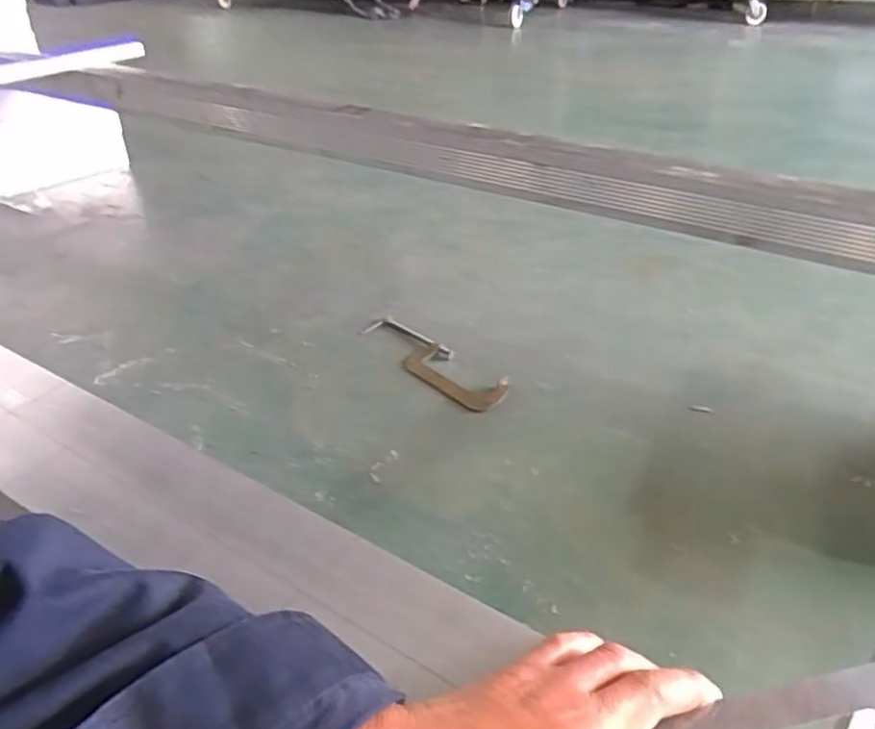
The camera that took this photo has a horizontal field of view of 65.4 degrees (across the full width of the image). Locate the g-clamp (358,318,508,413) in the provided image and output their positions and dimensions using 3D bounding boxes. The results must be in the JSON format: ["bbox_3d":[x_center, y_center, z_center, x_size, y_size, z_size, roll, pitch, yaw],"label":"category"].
[{"bbox_3d":[-0.020,-0.014,1.459,0.111,0.025,0.406,-25,41,-31],"label":"g-clamp"}]

